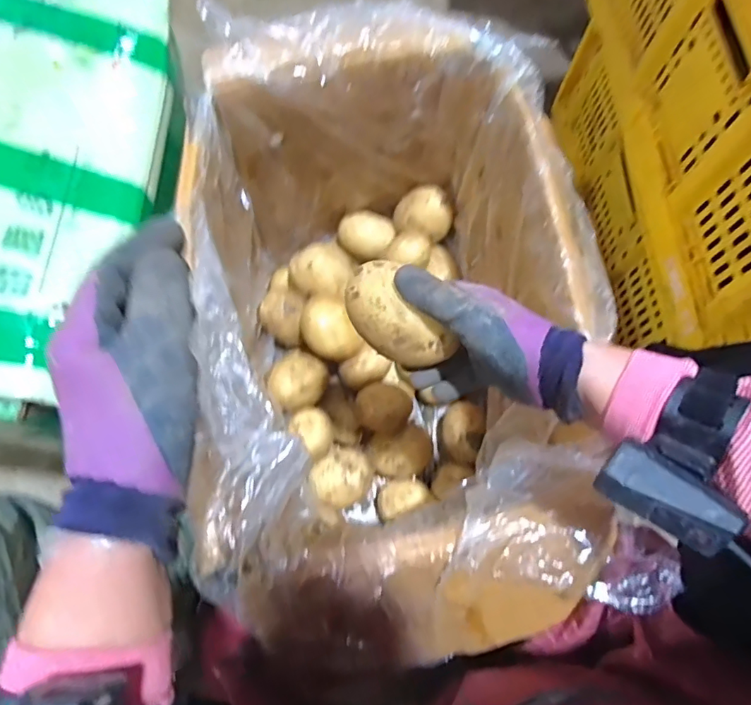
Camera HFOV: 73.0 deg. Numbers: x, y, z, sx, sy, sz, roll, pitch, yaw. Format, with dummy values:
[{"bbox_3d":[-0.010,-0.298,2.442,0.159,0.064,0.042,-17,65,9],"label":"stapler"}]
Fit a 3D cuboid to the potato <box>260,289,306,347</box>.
[{"bbox_3d":[-0.122,-0.053,0.689,0.062,0.050,0.075,8,70,0],"label":"potato"}]

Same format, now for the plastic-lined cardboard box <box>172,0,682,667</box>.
[{"bbox_3d":[0.021,-0.013,0.573,0.356,0.321,0.579,-6,70,-5],"label":"plastic-lined cardboard box"}]

